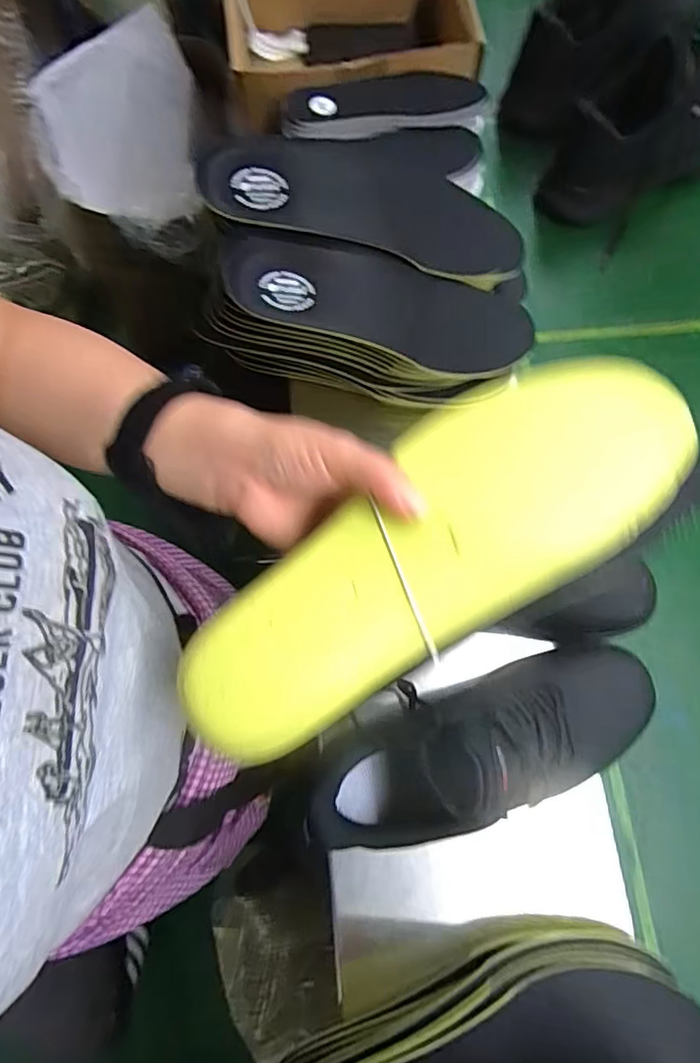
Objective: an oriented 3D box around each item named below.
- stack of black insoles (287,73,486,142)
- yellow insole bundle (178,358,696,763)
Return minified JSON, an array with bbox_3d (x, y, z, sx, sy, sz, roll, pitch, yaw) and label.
[{"bbox_3d":[0.038,-0.461,0.601,0.218,0.026,0.079,-7,73,-1],"label":"stack of black insoles"},{"bbox_3d":[0.038,0.007,0.265,0.260,0.030,0.094,-35,76,-6],"label":"yellow insole bundle"}]

